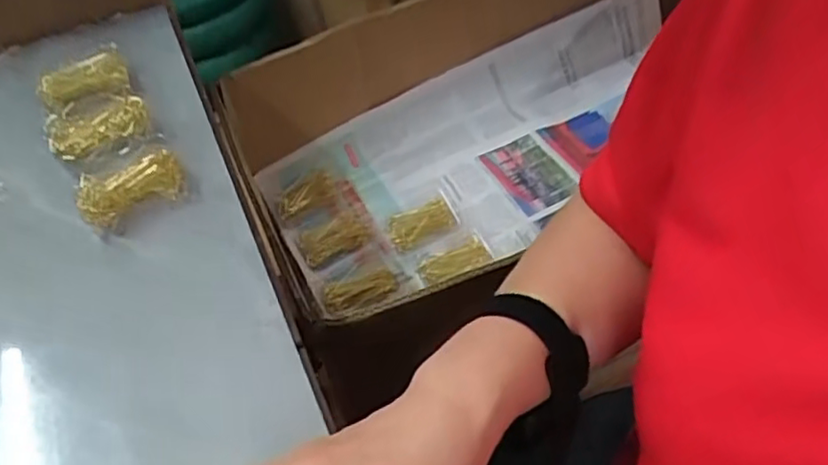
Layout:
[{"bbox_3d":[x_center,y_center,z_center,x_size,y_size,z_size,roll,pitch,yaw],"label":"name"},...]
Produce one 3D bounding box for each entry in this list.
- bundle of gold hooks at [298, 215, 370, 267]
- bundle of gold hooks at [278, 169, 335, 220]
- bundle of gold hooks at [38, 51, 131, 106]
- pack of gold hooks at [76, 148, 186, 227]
[{"bbox_3d":[-0.087,0.004,0.714,0.072,0.011,0.049,-24,53,-14],"label":"bundle of gold hooks"},{"bbox_3d":[-0.121,-0.043,0.744,0.068,0.024,0.033,-23,52,-13],"label":"bundle of gold hooks"},{"bbox_3d":[-0.266,-0.121,0.535,0.068,0.031,0.025,-11,51,-4],"label":"bundle of gold hooks"},{"bbox_3d":[-0.192,-0.030,0.456,0.068,0.026,0.037,-23,52,-13],"label":"pack of gold hooks"}]

